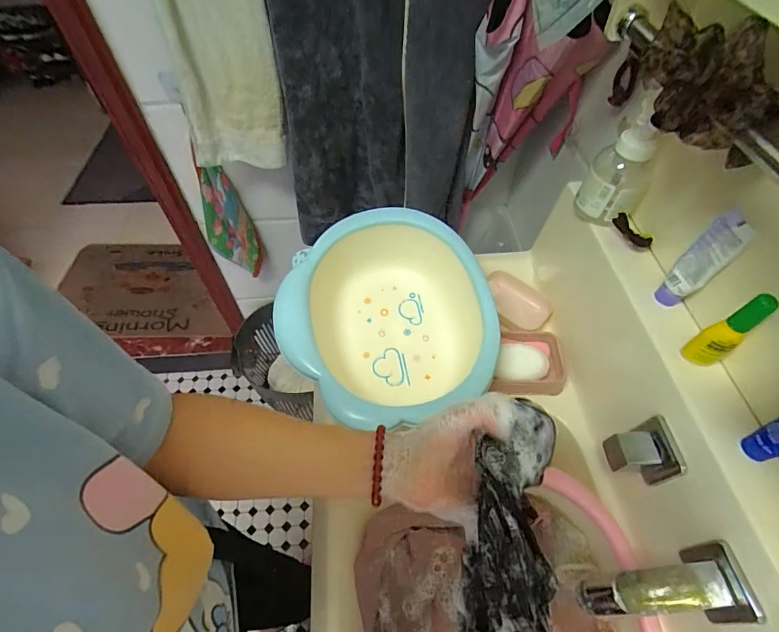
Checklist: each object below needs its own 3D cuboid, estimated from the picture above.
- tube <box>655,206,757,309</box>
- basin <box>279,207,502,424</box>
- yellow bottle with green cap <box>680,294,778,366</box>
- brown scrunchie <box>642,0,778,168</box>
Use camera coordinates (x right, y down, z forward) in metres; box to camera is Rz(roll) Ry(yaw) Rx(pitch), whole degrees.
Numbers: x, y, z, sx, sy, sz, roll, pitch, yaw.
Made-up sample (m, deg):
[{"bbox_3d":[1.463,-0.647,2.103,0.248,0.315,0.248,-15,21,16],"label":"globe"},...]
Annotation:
[{"bbox_3d":[0.331,-0.054,0.444,0.023,0.118,0.038,-7,54,-20],"label":"tube"},{"bbox_3d":[-0.009,-0.014,0.602,0.271,0.108,0.269,-10,67,-2],"label":"basin"},{"bbox_3d":[0.322,0.015,0.400,0.030,0.104,0.029,-26,59,-17],"label":"yellow bottle with green cap"},{"bbox_3d":[0.248,-0.188,0.332,0.065,0.078,0.133,-26,59,-17],"label":"brown scrunchie"}]

